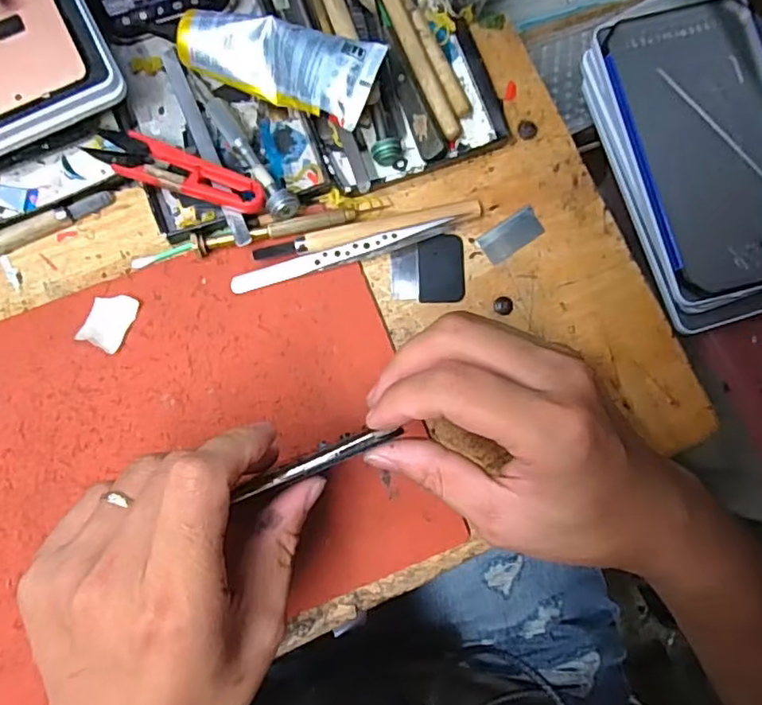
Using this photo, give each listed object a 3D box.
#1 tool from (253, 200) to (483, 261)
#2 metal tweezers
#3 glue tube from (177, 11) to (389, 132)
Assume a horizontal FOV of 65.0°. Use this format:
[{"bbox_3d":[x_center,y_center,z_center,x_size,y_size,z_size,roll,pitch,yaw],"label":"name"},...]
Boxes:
[{"bbox_3d":[-0.006,-0.069,0.334,0.130,0.015,0.014,-14,84,-4],"label":"tool"},{"bbox_3d":[-0.021,-0.055,0.331,0.123,0.016,0.010,-16,84,-5],"label":"metal tweezers"},{"bbox_3d":[-0.057,-0.155,0.319,0.111,0.022,0.040,21,108,16],"label":"glue tube"}]

